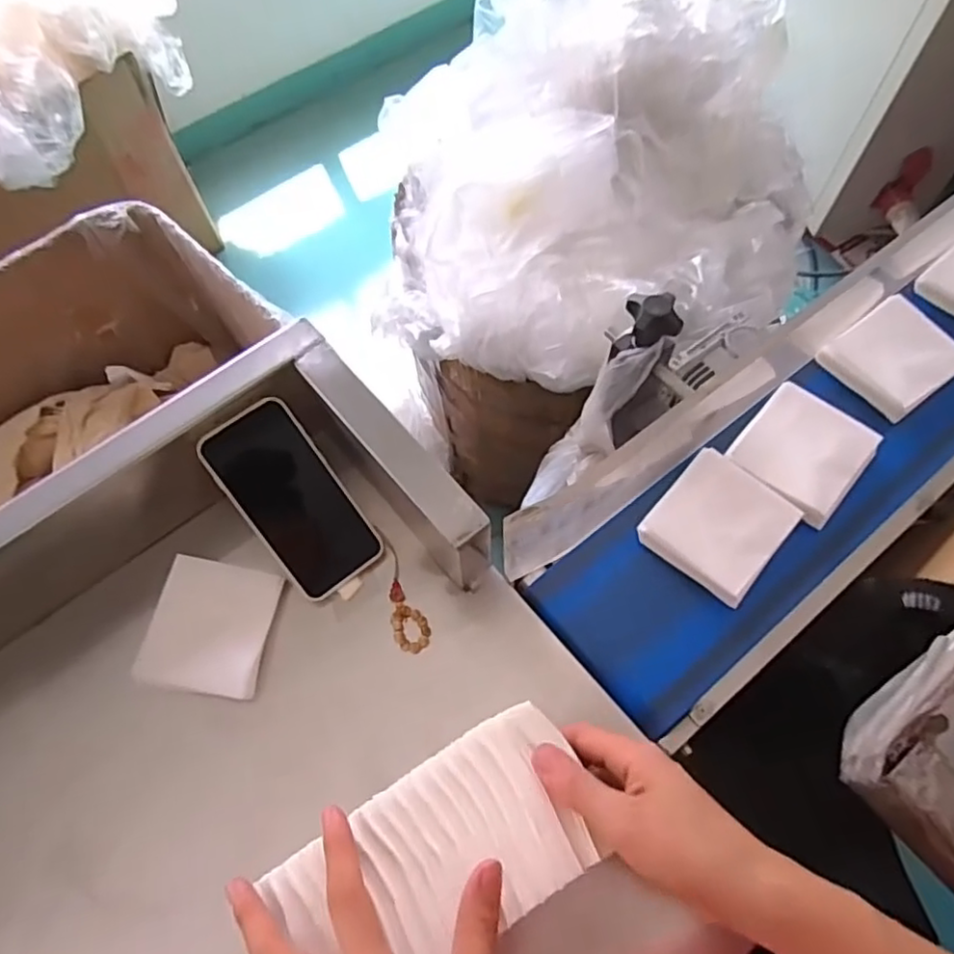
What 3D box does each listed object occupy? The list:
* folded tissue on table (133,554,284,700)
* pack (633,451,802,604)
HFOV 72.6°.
[{"bbox_3d":[-0.203,0.113,0.496,0.087,0.008,0.096,12,63,-6],"label":"folded tissue on table"},{"bbox_3d":[0.194,0.038,0.521,0.091,0.028,0.098,39,71,18],"label":"pack"}]

